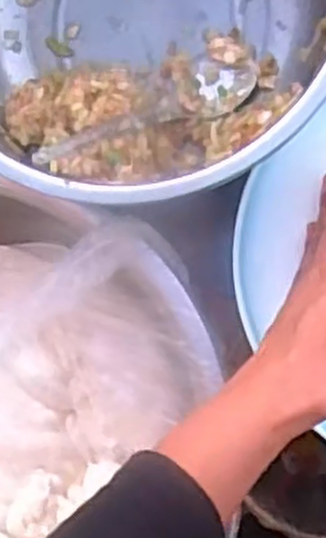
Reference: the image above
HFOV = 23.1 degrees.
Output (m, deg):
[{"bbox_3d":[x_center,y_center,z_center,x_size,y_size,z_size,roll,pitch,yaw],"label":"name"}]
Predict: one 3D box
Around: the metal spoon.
[{"bbox_3d":[-0.010,-0.095,0.484,0.151,0.023,0.035,-25,85,-26],"label":"metal spoon"}]

